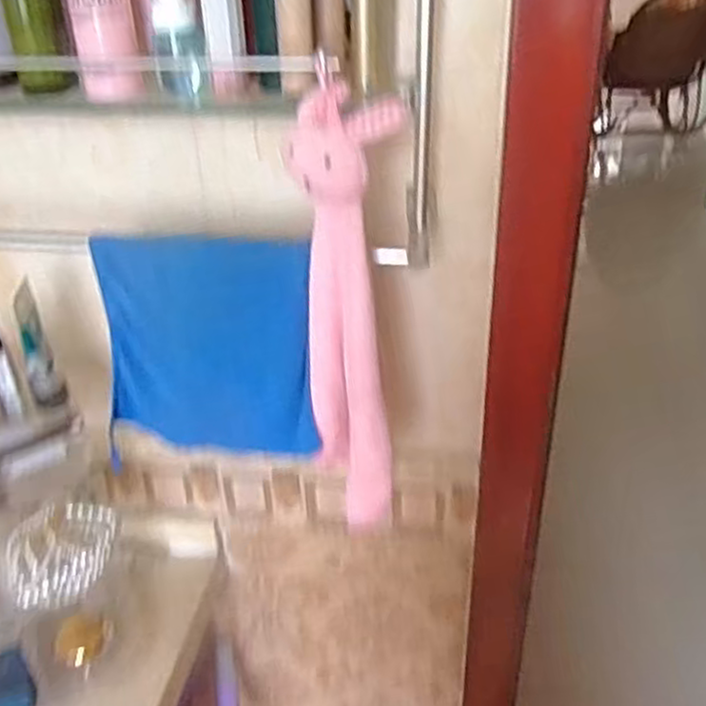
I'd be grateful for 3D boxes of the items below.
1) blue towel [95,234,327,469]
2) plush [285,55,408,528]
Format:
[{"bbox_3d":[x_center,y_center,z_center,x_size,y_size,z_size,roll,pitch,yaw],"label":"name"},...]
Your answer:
[{"bbox_3d":[-0.128,0.001,0.646,0.196,0.210,0.032,4,32,12],"label":"blue towel"},{"bbox_3d":[-0.001,-0.025,0.556,0.068,0.331,0.074,-4,31,-2],"label":"plush"}]

